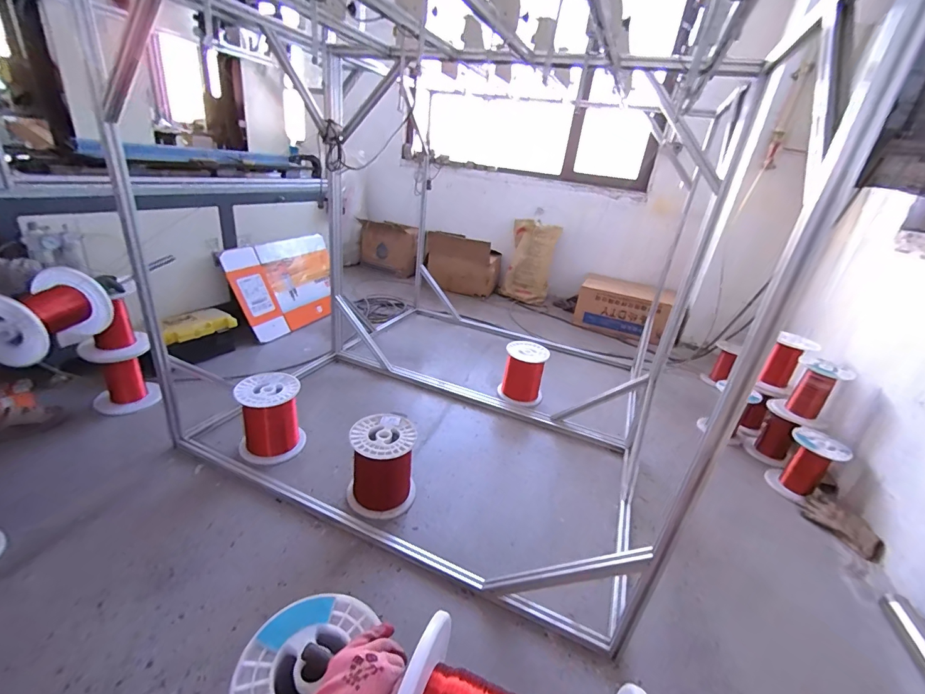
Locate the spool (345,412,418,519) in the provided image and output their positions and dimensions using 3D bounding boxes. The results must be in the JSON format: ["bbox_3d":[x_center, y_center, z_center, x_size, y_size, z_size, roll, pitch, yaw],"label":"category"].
[{"bbox_3d":[-0.247,0.364,1.246,0.199,0.234,0.206,2,27,-8],"label":"spool"}]

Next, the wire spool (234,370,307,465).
[{"bbox_3d":[-0.680,0.247,1.426,0.212,0.238,0.206,-8,30,-26],"label":"wire spool"}]

